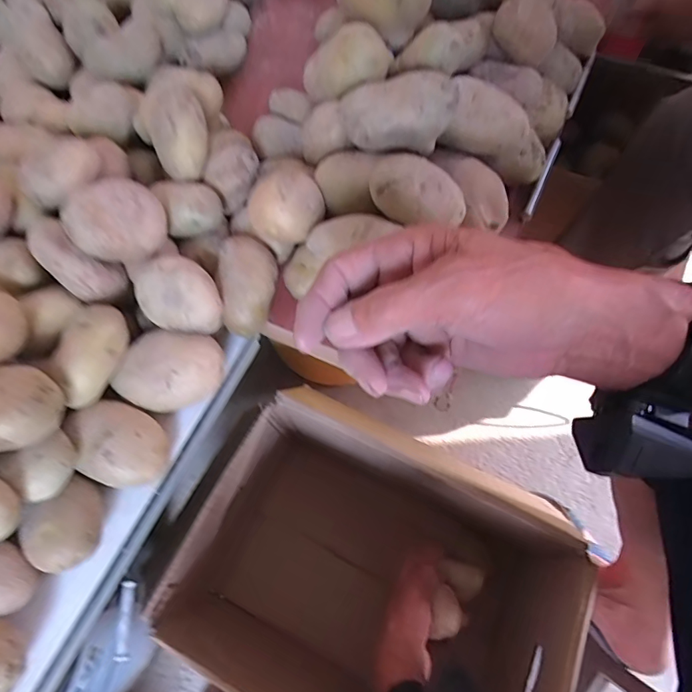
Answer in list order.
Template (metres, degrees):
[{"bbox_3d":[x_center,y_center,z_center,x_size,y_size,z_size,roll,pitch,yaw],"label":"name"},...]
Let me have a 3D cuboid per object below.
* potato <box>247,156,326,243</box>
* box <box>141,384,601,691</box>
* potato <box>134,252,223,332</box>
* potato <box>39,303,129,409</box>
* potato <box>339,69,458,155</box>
[{"bbox_3d":[-0.048,-0.114,0.381,0.060,0.063,0.046,-8,66,-1],"label":"potato"},{"bbox_3d":[0.035,0.287,0.588,0.412,0.232,0.306,21,69,12],"label":"box"},{"bbox_3d":[-0.132,-0.041,0.369,0.062,0.037,0.050,-2,66,3],"label":"potato"},{"bbox_3d":[-0.193,0.006,0.355,0.035,0.035,0.075,13,67,9],"label":"potato"},{"bbox_3d":[0.040,-0.184,0.363,0.085,0.040,0.039,6,66,6],"label":"potato"}]

